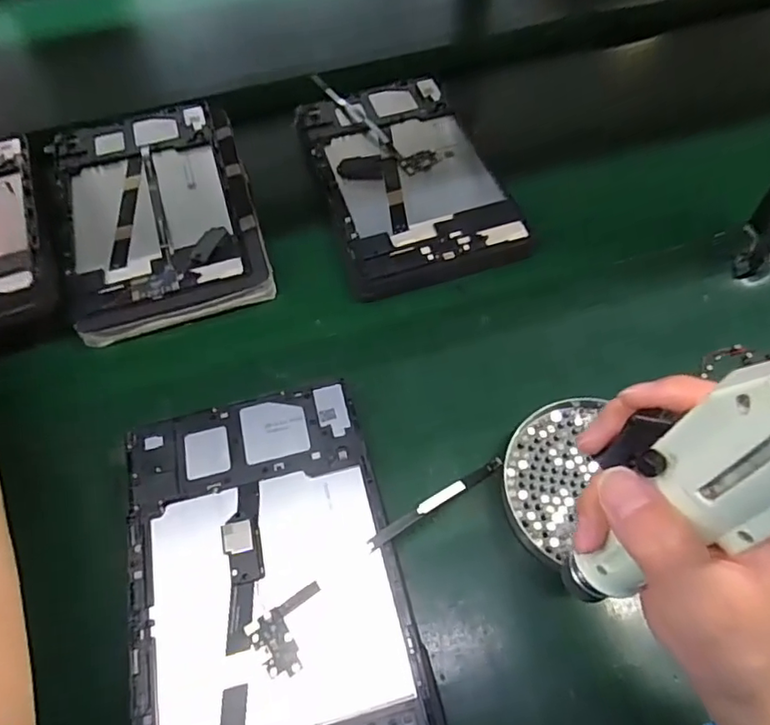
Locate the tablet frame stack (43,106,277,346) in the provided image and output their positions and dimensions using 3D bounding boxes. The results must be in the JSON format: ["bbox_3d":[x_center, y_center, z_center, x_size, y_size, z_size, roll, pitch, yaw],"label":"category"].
[{"bbox_3d":[-0.201,-0.142,0.496,0.159,0.019,0.254,-19,60,-9],"label":"tablet frame stack"}]

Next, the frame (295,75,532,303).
[{"bbox_3d":[0.017,-0.170,0.508,0.148,0.015,0.244,-15,59,-7],"label":"frame"}]

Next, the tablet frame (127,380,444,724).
[{"bbox_3d":[-0.067,0.125,0.319,0.149,0.005,0.232,-14,59,-5],"label":"tablet frame"}]

